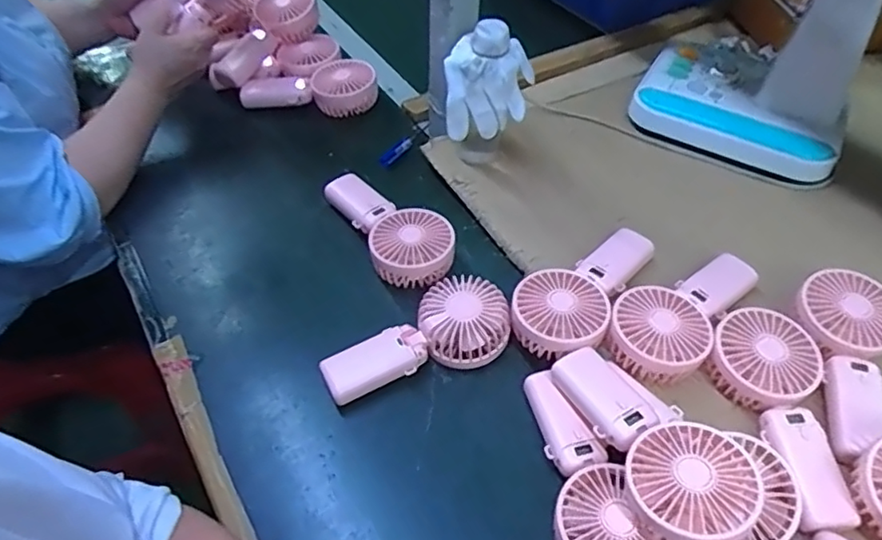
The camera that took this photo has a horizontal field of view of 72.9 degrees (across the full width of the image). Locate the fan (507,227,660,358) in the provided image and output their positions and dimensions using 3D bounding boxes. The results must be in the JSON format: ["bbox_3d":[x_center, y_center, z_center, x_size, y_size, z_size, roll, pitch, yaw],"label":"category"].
[{"bbox_3d":[0.143,0.015,0.600,0.089,0.042,0.182,30,57,23],"label":"fan"}]

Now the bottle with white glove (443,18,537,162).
[{"bbox_3d":[0.053,-0.181,0.678,0.092,0.184,0.066,6,51,6],"label":"bottle with white glove"}]

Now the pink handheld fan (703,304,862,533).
[{"bbox_3d":[0.300,0.117,0.507,0.087,0.044,0.186,-11,51,-8],"label":"pink handheld fan"}]

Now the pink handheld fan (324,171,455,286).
[{"bbox_3d":[-0.059,-0.055,0.671,0.089,0.041,0.184,-26,55,-19],"label":"pink handheld fan"}]

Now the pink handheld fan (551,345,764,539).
[{"bbox_3d":[0.161,0.122,0.458,0.088,0.047,0.181,-16,53,-14],"label":"pink handheld fan"}]

